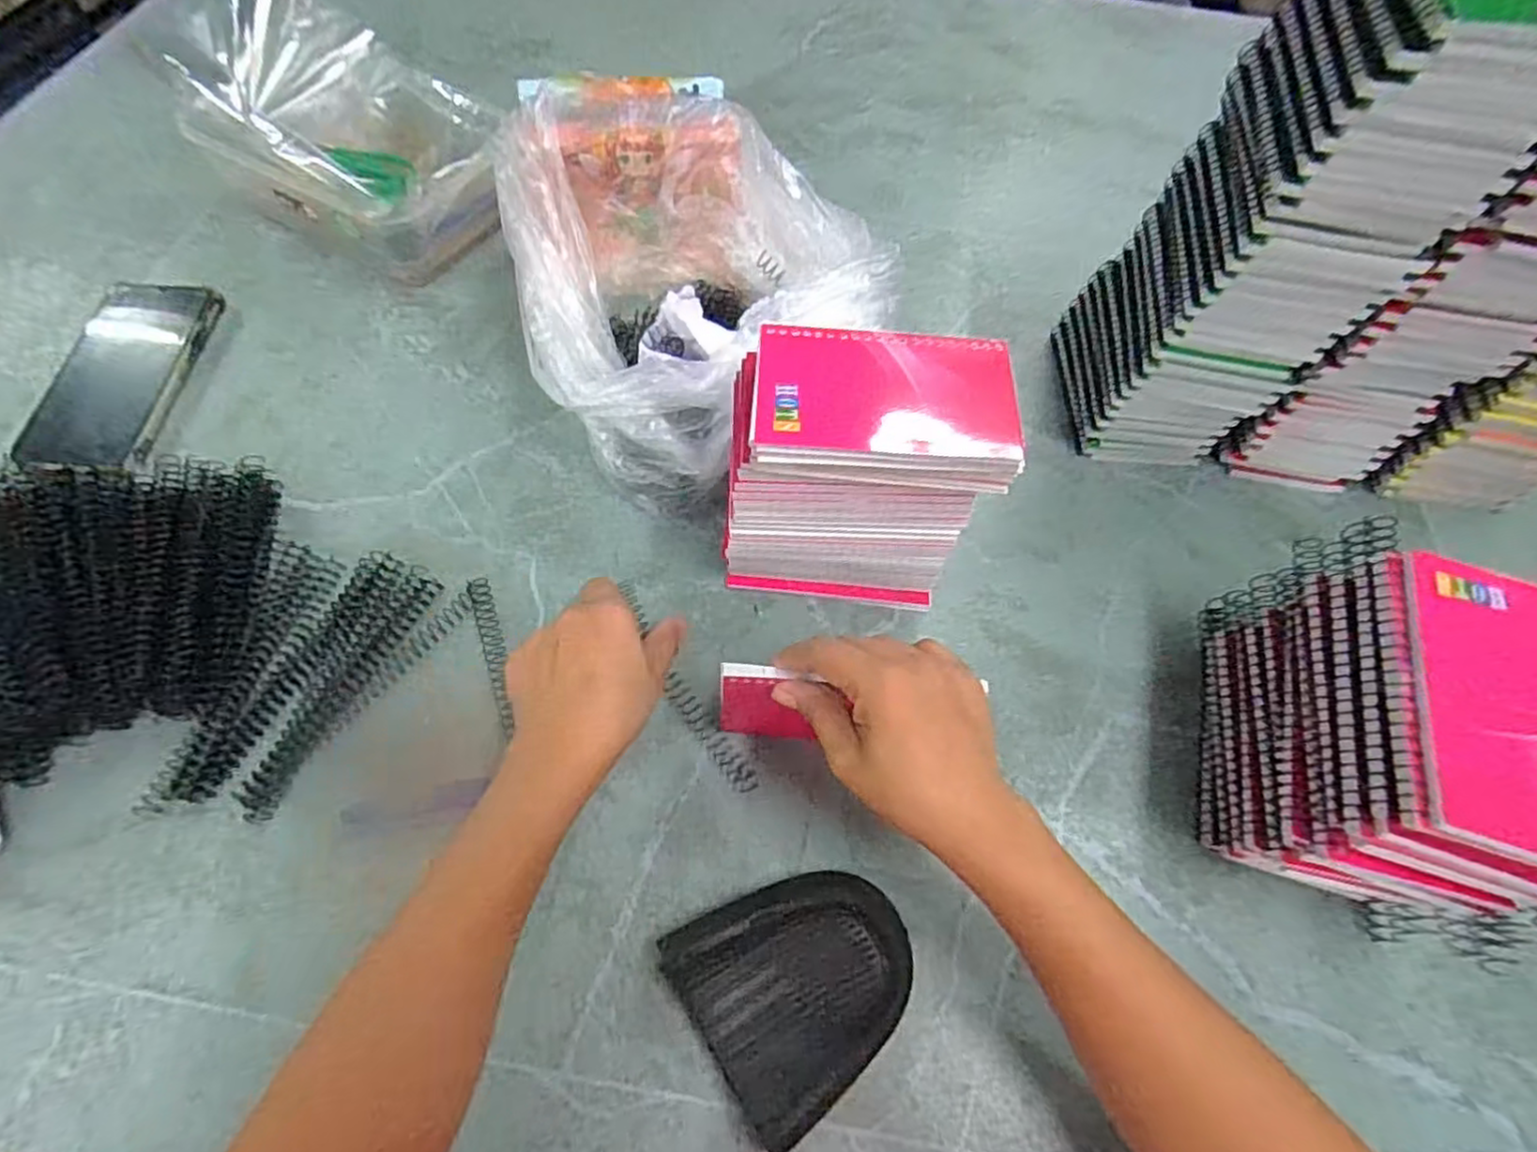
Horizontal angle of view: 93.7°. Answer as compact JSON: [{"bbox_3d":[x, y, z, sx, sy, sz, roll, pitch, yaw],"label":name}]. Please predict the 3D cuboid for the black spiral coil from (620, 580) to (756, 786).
[{"bbox_3d":[-0.053,0.062,0.427,0.018,0.011,0.151,-29,67,-17],"label":"black spiral coil"}]

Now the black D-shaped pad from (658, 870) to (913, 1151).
[{"bbox_3d":[0.016,0.194,0.348,0.104,0.019,0.094,-30,66,-17],"label":"black D-shaped pad"}]

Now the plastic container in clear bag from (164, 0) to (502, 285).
[{"bbox_3d":[-0.317,-0.348,0.568,0.222,0.120,0.167,31,64,15],"label":"plastic container in clear bag"}]

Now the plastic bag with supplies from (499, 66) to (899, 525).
[{"bbox_3d":[-0.071,-0.208,0.503,0.229,0.126,0.276,-36,68,-19],"label":"plastic bag with supplies"}]

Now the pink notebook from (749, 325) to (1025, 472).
[{"bbox_3d":[0.059,-0.090,0.359,0.129,0.007,0.083,4,62,-2],"label":"pink notebook"}]

